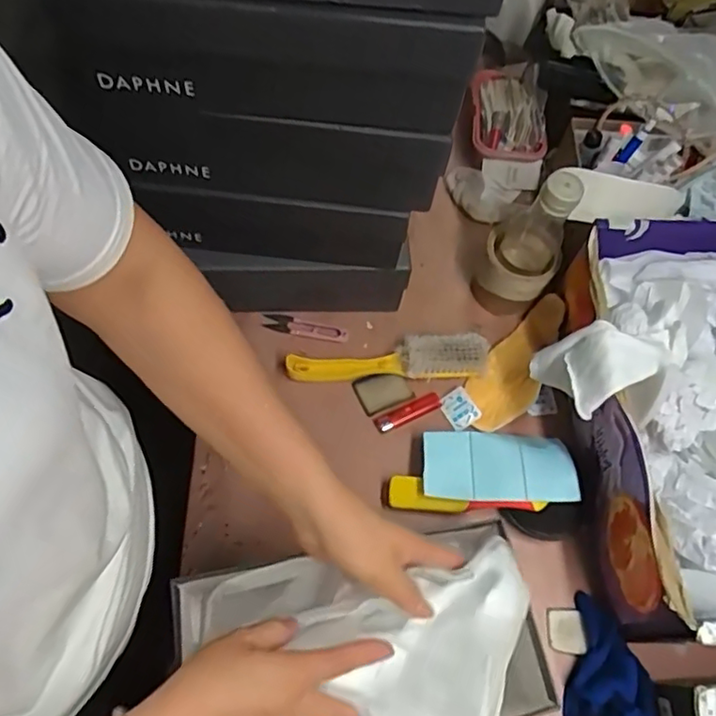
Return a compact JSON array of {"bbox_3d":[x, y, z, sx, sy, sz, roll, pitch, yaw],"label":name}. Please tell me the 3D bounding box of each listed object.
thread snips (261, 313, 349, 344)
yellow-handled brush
[{"bbox_3d":[-0.063,-0.036,0.725,0.101,0.007,0.021,10,63,1],"label":"thread snips"},{"bbox_3d":[0.034,0.001,0.692,0.228,0.028,0.045,-2,63,-5],"label":"yellow-handled brush"}]

